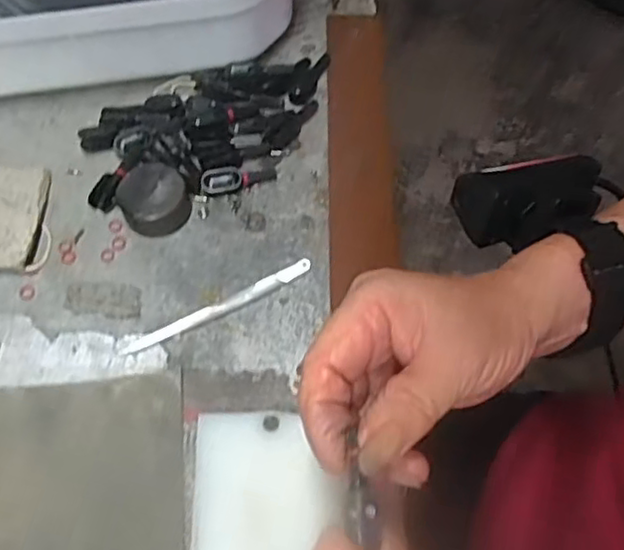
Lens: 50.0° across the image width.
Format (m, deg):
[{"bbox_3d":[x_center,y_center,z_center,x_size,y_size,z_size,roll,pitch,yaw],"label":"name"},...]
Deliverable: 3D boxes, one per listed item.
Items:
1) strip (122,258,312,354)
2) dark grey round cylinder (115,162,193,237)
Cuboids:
[{"bbox_3d":[-0.048,0.017,0.354,0.106,0.004,0.009,-27,72,-12],"label":"strip"},{"bbox_3d":[-0.089,-0.043,0.379,0.034,0.024,0.038,11,60,6],"label":"dark grey round cylinder"}]

